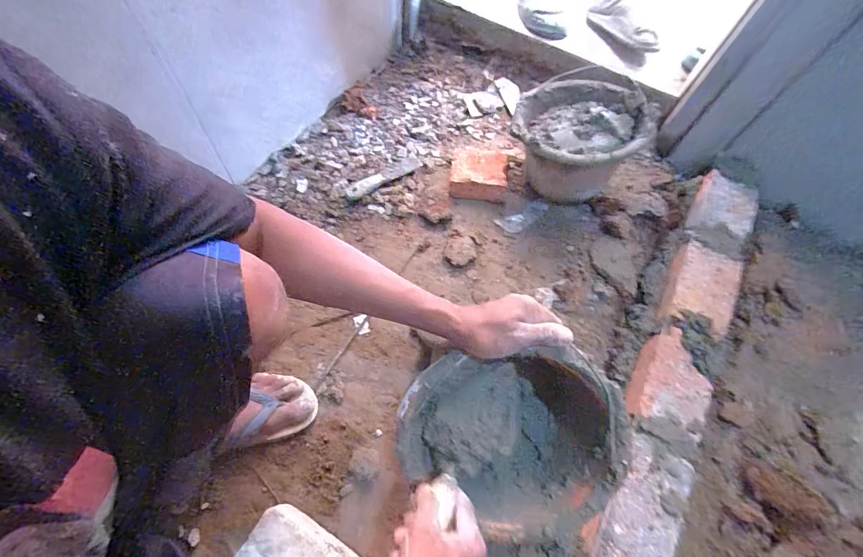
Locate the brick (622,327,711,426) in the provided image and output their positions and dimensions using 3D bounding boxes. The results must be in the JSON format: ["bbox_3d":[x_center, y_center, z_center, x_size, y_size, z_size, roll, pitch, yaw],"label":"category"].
[{"bbox_3d":[0.396,0.179,0.634,0.112,0.055,0.183,34,65,12],"label":"brick"}]

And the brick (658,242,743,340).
[{"bbox_3d":[0.501,0.028,0.714,0.111,0.058,0.196,29,64,9],"label":"brick"}]

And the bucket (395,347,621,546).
[{"bbox_3d":[0.088,0.185,0.476,0.254,0.140,0.246,1,105,3],"label":"bucket"}]

